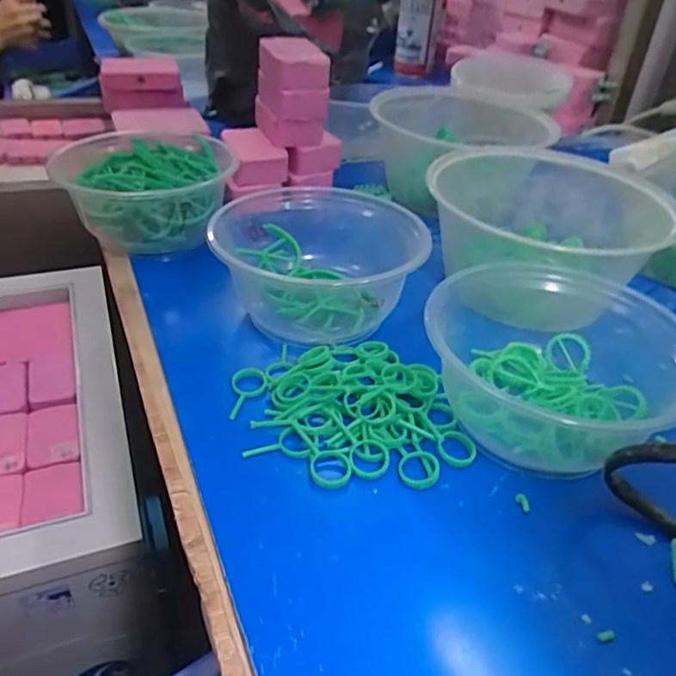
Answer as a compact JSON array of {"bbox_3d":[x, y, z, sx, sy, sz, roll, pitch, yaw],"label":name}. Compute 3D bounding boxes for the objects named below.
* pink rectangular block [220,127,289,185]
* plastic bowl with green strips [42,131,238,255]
[{"bbox_3d":[-0.074,-0.162,0.523,0.048,0.029,0.077,-7,39,-14],"label":"pink rectangular block"},{"bbox_3d":[-0.144,-0.114,0.460,0.122,0.076,0.122,3,37,-2],"label":"plastic bowl with green strips"}]

